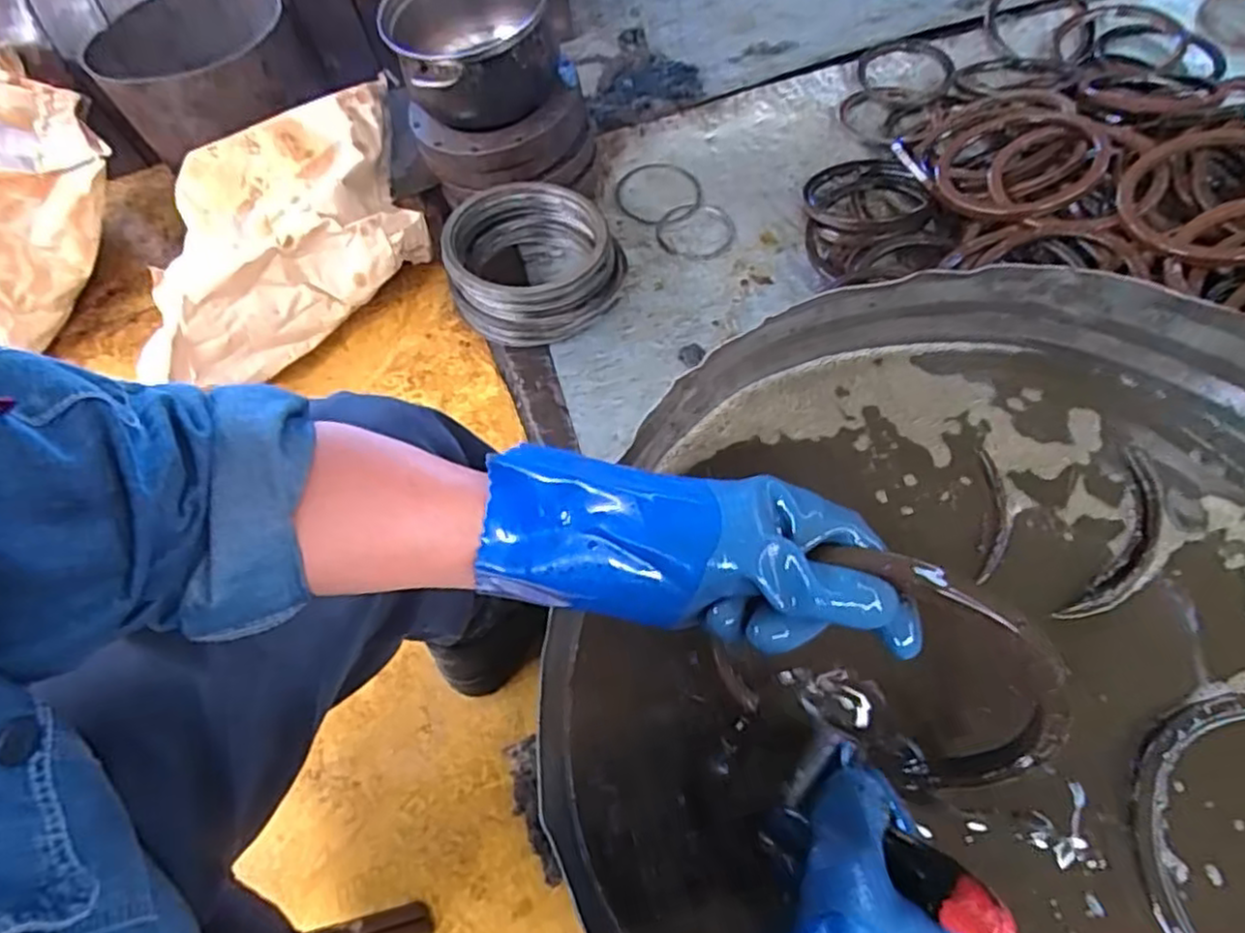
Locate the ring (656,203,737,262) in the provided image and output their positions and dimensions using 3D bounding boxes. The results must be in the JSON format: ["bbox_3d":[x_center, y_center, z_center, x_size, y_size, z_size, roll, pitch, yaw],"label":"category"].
[{"bbox_3d":[0.110,-0.345,1.029,0.111,0.009,0.115,-3,61,5],"label":"ring"}]

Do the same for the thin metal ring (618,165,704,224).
[{"bbox_3d":[0.057,-0.410,1.061,0.131,0.011,0.128,-3,61,5],"label":"thin metal ring"}]

